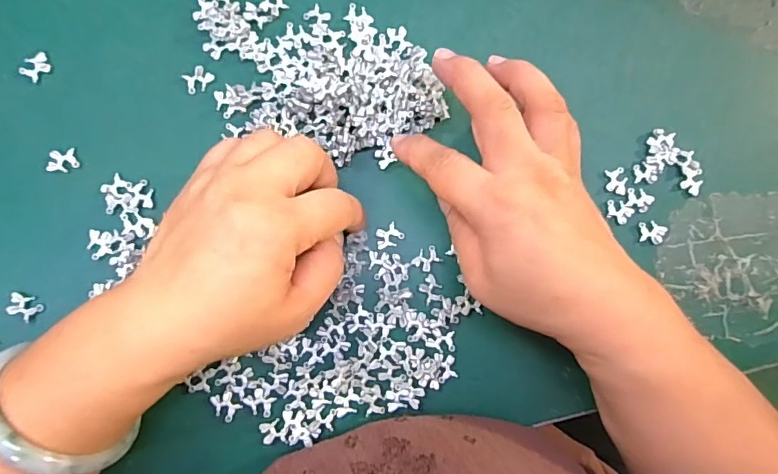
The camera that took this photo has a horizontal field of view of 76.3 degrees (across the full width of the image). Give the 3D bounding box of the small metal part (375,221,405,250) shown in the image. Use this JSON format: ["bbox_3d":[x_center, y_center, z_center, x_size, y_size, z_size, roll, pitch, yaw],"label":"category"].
[{"bbox_3d":[0.000,0.000,0.276,0.016,0.004,0.012,-33,88,-6],"label":"small metal part"}]

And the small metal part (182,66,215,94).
[{"bbox_3d":[-0.107,-0.088,0.277,0.016,0.004,0.013,-36,89,-6],"label":"small metal part"}]

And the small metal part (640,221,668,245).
[{"bbox_3d":[0.154,-0.002,0.288,0.016,0.004,0.013,2,85,-4],"label":"small metal part"}]

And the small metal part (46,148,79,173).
[{"bbox_3d":[-0.177,-0.041,0.267,0.015,0.004,0.012,-13,86,-5],"label":"small metal part"}]

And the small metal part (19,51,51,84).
[{"bbox_3d":[-0.194,-0.094,0.272,0.011,0.004,0.016,35,84,0],"label":"small metal part"}]

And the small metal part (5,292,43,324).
[{"bbox_3d":[-0.192,0.037,0.261,0.016,0.007,0.011,32,84,-1],"label":"small metal part"}]

